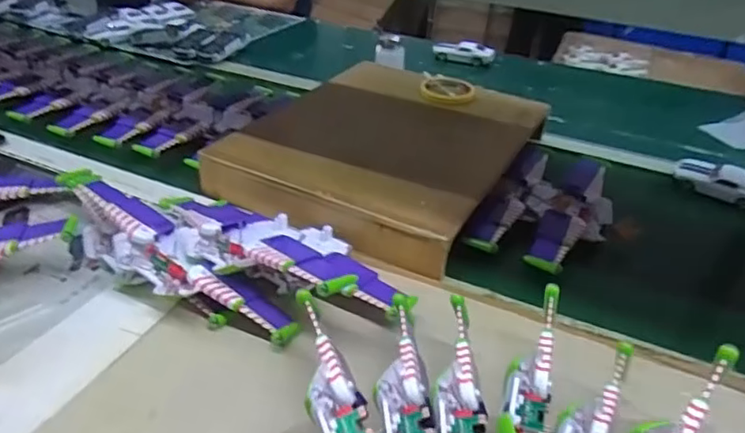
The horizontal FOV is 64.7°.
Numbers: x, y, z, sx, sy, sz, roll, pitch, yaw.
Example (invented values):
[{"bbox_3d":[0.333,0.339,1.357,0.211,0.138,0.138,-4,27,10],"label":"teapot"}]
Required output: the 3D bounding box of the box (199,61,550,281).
[{"bbox_3d":[0.014,-0.100,0.859,0.372,0.078,0.434,19,37,22],"label":"box"}]

